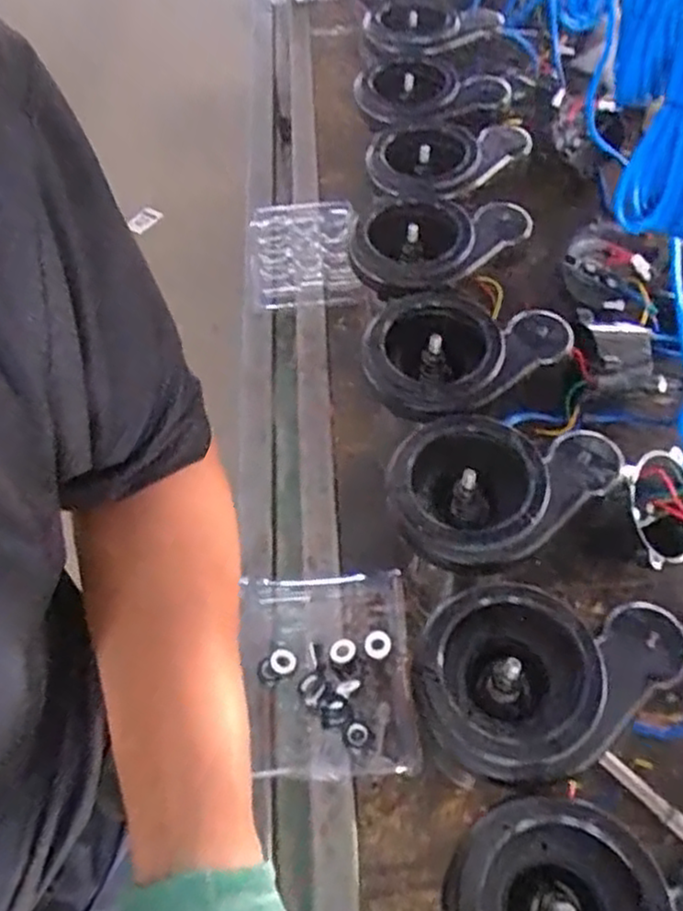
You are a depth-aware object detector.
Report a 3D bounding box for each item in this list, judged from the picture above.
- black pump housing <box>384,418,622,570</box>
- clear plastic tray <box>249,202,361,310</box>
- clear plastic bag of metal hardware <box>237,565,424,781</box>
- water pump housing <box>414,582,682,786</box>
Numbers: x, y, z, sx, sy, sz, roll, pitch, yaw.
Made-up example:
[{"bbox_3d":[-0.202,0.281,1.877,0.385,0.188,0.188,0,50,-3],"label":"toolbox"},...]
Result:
[{"bbox_3d":[0.114,0.029,0.520,0.158,0.036,0.117,8,56,8],"label":"black pump housing"},{"bbox_3d":[-0.048,-0.258,0.927,0.142,0.040,0.175,-5,55,0],"label":"clear plastic tray"},{"bbox_3d":[-0.013,0.188,0.622,0.138,0.029,0.169,-5,55,0],"label":"clear plastic bag of metal hardware"},{"bbox_3d":[0.130,0.146,0.450,0.164,0.045,0.120,8,56,8],"label":"water pump housing"}]

